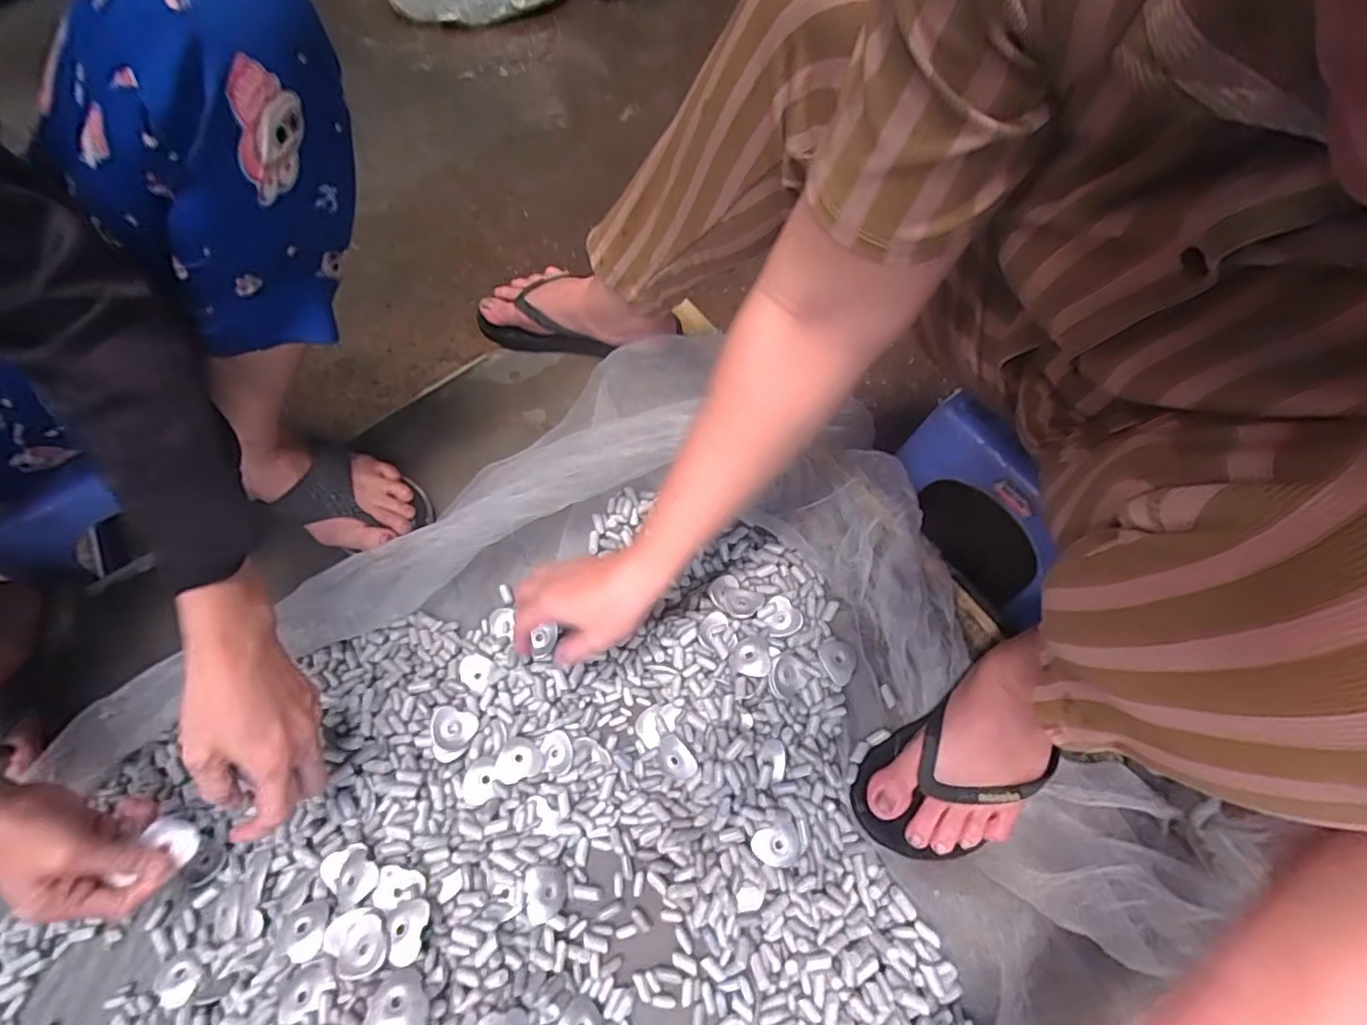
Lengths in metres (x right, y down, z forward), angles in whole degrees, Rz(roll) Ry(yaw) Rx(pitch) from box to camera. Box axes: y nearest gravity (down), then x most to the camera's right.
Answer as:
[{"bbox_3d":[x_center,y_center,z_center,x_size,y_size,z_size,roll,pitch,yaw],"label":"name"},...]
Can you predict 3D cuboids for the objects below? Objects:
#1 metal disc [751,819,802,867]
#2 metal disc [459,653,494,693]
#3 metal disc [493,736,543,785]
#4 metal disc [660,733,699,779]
[{"bbox_3d":[0.072,0.255,0.454,0.036,0.004,0.032,-33,85,-3],"label":"metal disc"},{"bbox_3d":[-0.183,0.140,0.520,0.028,0.007,0.032,9,66,4],"label":"metal disc"},{"bbox_3d":[-0.137,0.205,0.490,0.038,0.008,0.034,-28,63,-25],"label":"metal disc"},{"bbox_3d":[-0.005,0.197,0.478,0.024,0.008,0.036,-45,71,7],"label":"metal disc"}]

